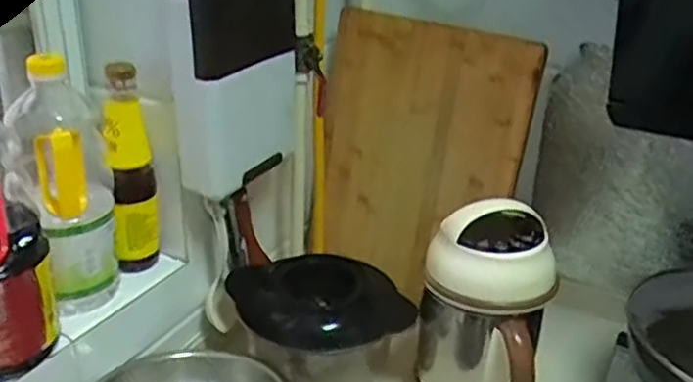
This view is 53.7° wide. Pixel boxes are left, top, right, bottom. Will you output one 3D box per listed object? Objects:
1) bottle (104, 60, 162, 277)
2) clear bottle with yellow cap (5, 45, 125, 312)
[{"bbox_3d":[-0.265,-0.021,0.849,0.052,0.266,0.055,-3,26,-12],"label":"bottle"},{"bbox_3d":[-0.310,-0.003,0.766,0.092,0.284,0.091,-8,27,-21],"label":"clear bottle with yellow cap"}]

